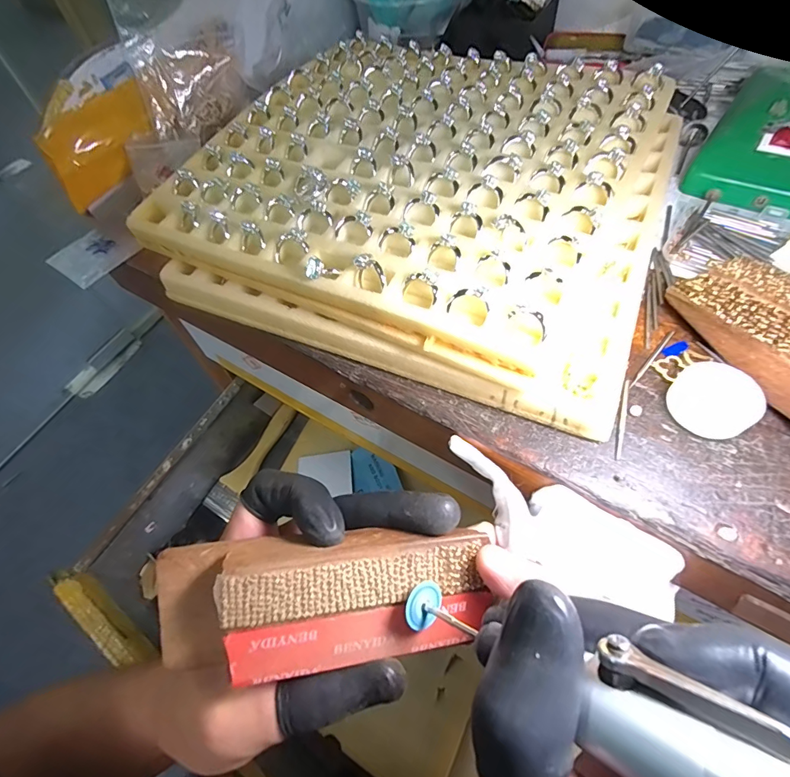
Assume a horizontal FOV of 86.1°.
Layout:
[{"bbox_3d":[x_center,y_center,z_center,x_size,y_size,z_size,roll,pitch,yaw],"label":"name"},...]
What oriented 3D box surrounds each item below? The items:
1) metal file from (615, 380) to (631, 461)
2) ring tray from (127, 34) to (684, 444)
[{"bbox_3d":[0.103,0.013,0.190,0.004,0.004,0.041,16,60,14],"label":"metal file"},{"bbox_3d":[0.015,-0.132,0.266,0.277,0.044,0.254,20,61,16],"label":"ring tray"}]

